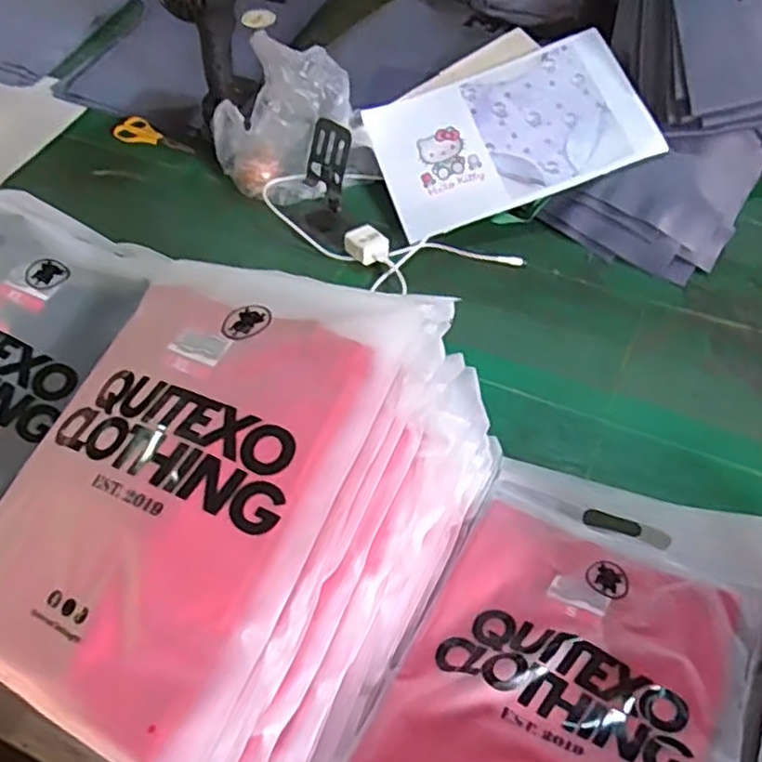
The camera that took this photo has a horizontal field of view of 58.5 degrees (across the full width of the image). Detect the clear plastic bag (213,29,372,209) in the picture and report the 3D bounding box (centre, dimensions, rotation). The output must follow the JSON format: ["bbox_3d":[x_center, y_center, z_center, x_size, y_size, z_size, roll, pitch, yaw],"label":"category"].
[{"bbox_3d":[-0.118,-0.328,0.853,0.190,0.154,0.103,-12,57,-7],"label":"clear plastic bag"}]

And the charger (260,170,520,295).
[{"bbox_3d":[-0.006,-0.171,0.837,0.337,0.025,0.112,22,59,15],"label":"charger"}]

